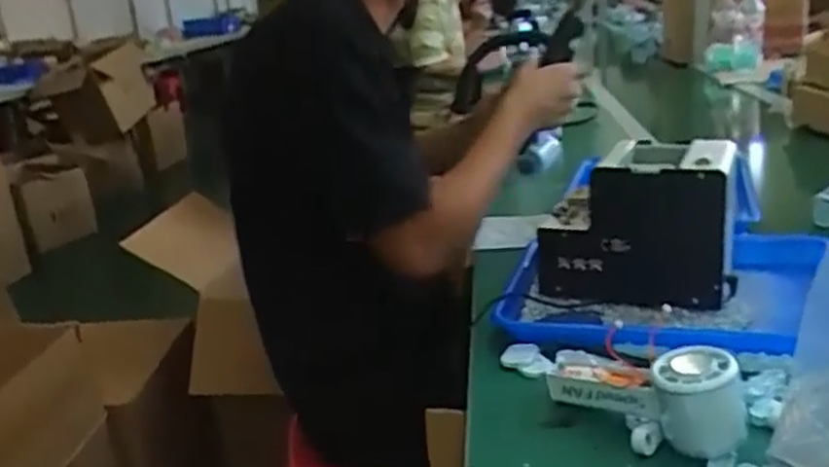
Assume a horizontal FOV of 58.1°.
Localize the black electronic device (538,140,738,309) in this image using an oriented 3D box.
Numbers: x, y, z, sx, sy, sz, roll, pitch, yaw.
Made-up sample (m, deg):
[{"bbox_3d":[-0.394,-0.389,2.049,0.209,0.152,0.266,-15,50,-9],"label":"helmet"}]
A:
[{"bbox_3d":[0.236,-0.004,0.795,0.197,0.160,0.094,4,21,28],"label":"black electronic device"}]

